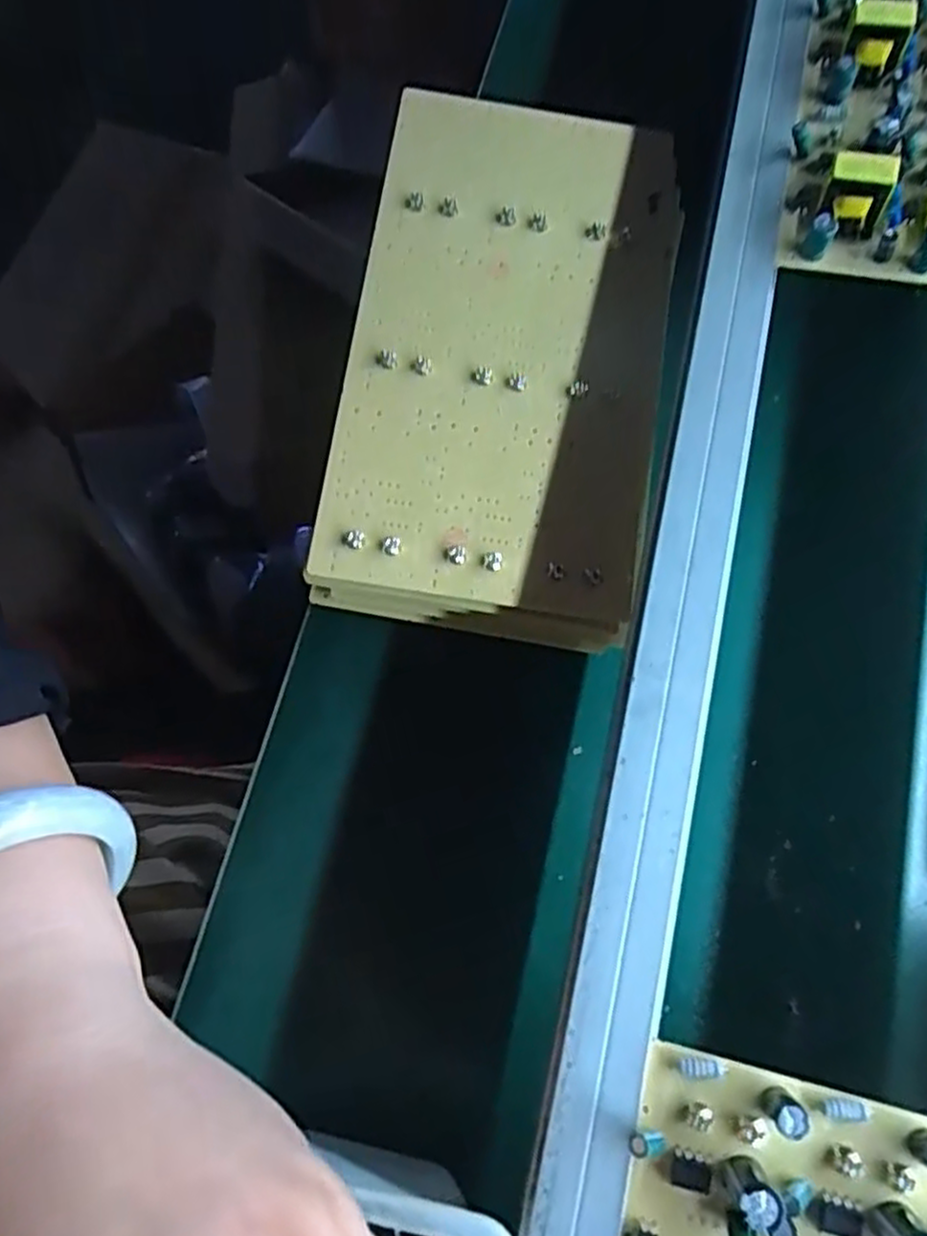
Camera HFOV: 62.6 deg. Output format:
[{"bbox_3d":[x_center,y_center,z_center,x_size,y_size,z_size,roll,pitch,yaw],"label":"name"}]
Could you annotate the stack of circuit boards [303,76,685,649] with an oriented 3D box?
[{"bbox_3d":[0.017,-0.102,0.301,0.117,0.041,0.215,10,74,1],"label":"stack of circuit boards"}]

